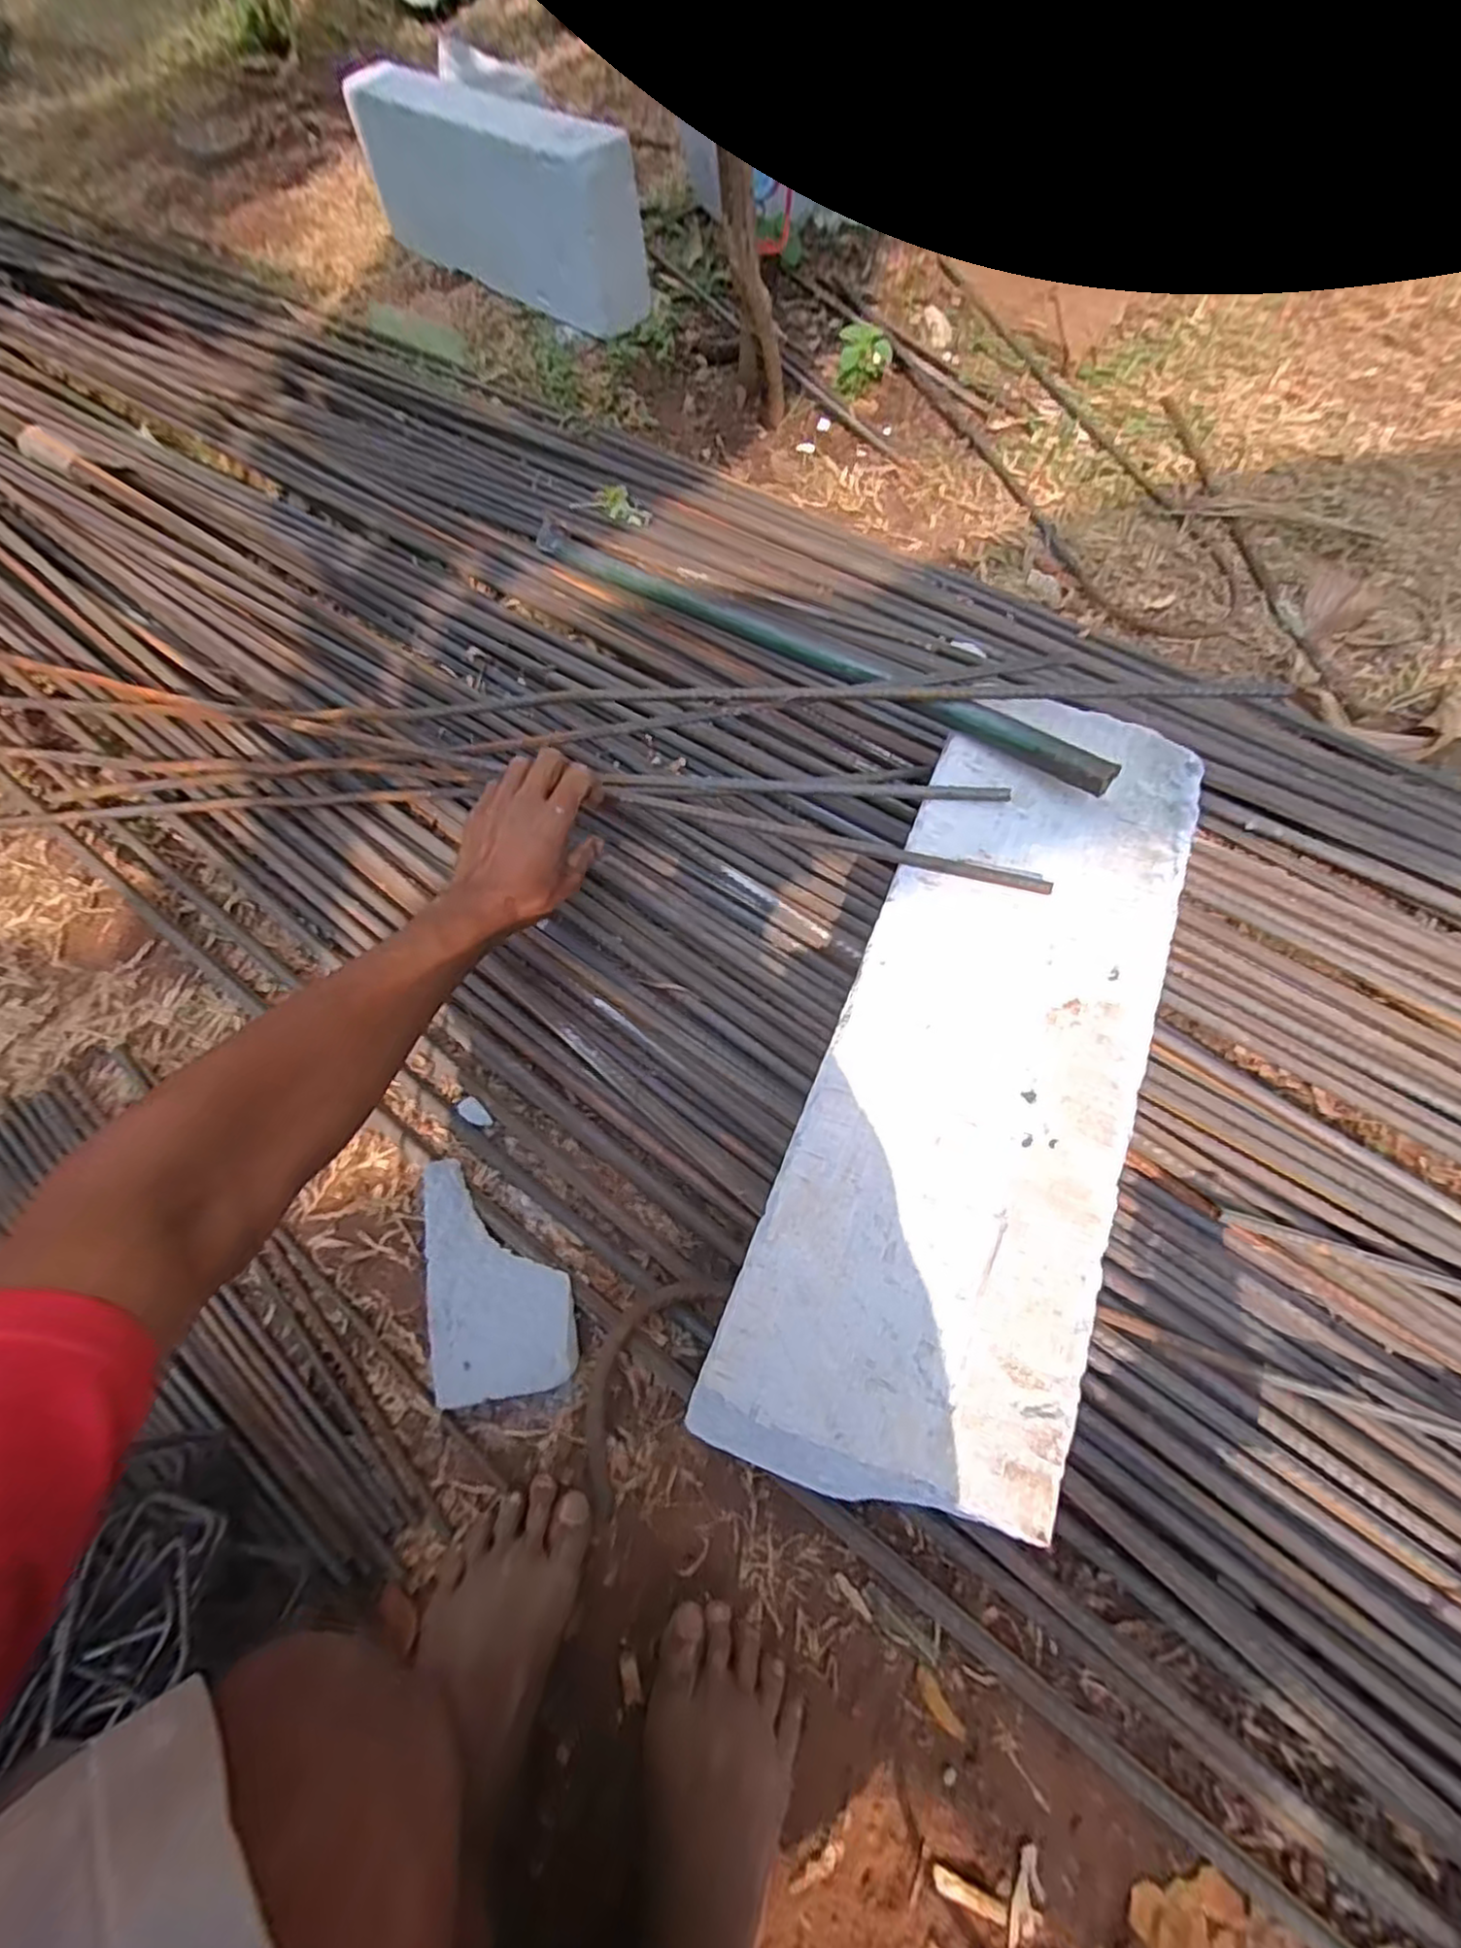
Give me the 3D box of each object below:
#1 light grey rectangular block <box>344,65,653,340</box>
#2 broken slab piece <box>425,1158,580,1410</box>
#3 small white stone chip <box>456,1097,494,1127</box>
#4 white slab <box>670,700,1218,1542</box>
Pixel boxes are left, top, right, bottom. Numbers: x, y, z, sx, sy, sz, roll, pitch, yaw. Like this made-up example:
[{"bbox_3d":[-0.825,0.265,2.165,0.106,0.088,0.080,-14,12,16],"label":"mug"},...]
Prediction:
[{"bbox_3d":[-0.382,-1.250,1.129,0.624,0.209,0.106,41,73,19],"label":"light grey rectangular block"},{"bbox_3d":[-0.174,0.225,0.538,0.104,0.038,0.172,-11,65,-2],"label":"broken slab piece"},{"bbox_3d":[-0.211,0.115,0.582,0.028,0.014,0.017,31,70,16],"label":"small white stone chip"},{"bbox_3d":[0.175,0.042,0.473,0.191,0.028,0.559,20,67,12],"label":"white slab"}]

